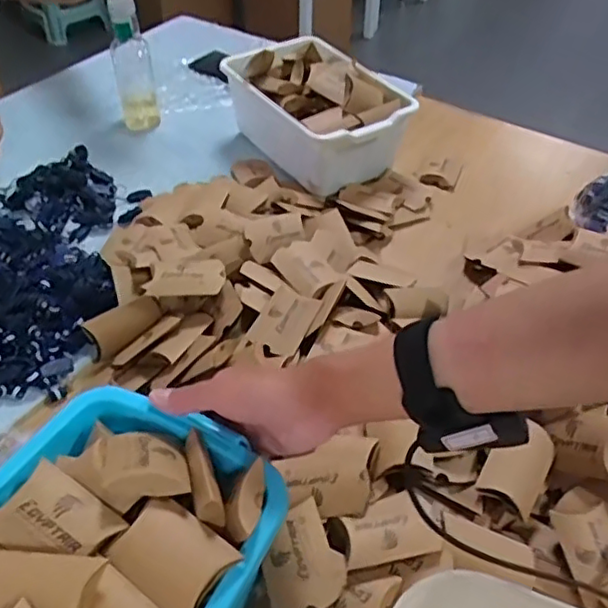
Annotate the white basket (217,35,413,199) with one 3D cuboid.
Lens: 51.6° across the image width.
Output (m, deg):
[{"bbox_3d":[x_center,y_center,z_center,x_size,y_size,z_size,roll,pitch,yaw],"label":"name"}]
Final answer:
[{"bbox_3d":[0.028,-0.288,0.967,0.182,0.144,0.276,-27,51,-25],"label":"white basket"}]

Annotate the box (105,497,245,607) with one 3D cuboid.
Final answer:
[{"bbox_3d":[-0.083,0.159,0.398,0.066,0.015,0.053,26,50,23],"label":"box"}]

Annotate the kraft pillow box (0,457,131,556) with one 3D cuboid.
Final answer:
[{"bbox_3d":[-0.159,0.137,0.400,0.070,0.015,0.053,22,49,20],"label":"kraft pillow box"}]

